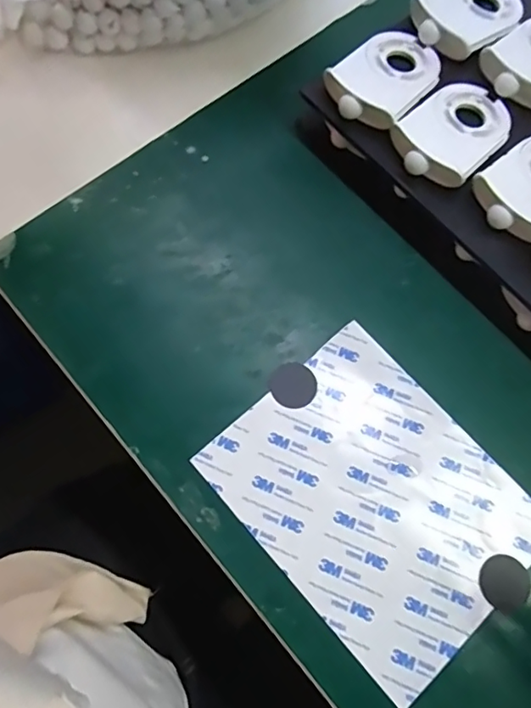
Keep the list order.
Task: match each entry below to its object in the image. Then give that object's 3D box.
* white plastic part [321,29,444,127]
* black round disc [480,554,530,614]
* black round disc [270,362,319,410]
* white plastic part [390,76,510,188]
[{"bbox_3d":[0.082,-0.189,0.357,0.057,0.014,0.086,38,73,10],"label":"white plastic part"},{"bbox_3d":[0.136,0.130,0.299,0.028,0.004,0.028,1,70,-2],"label":"black round disc"},{"bbox_3d":[0.018,0.019,0.332,0.029,0.004,0.029,1,70,-2],"label":"black round disc"},{"bbox_3d":[0.128,-0.150,0.353,0.094,0.012,0.059,-41,77,-15],"label":"white plastic part"}]

